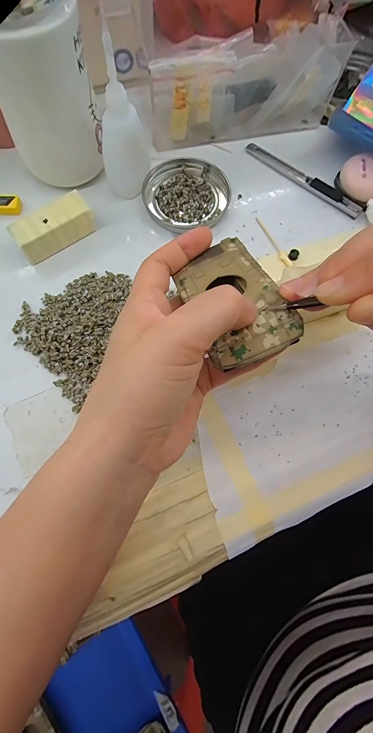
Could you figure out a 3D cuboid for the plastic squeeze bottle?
[{"bbox_3d":[-0.051,-0.188,0.256,0.036,0.106,0.038,7,74,0],"label":"plastic squeeze bottle"}]

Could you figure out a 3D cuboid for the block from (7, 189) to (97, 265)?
[{"bbox_3d":[-0.112,-0.117,0.276,0.064,0.025,0.029,-36,78,-11],"label":"block"}]

